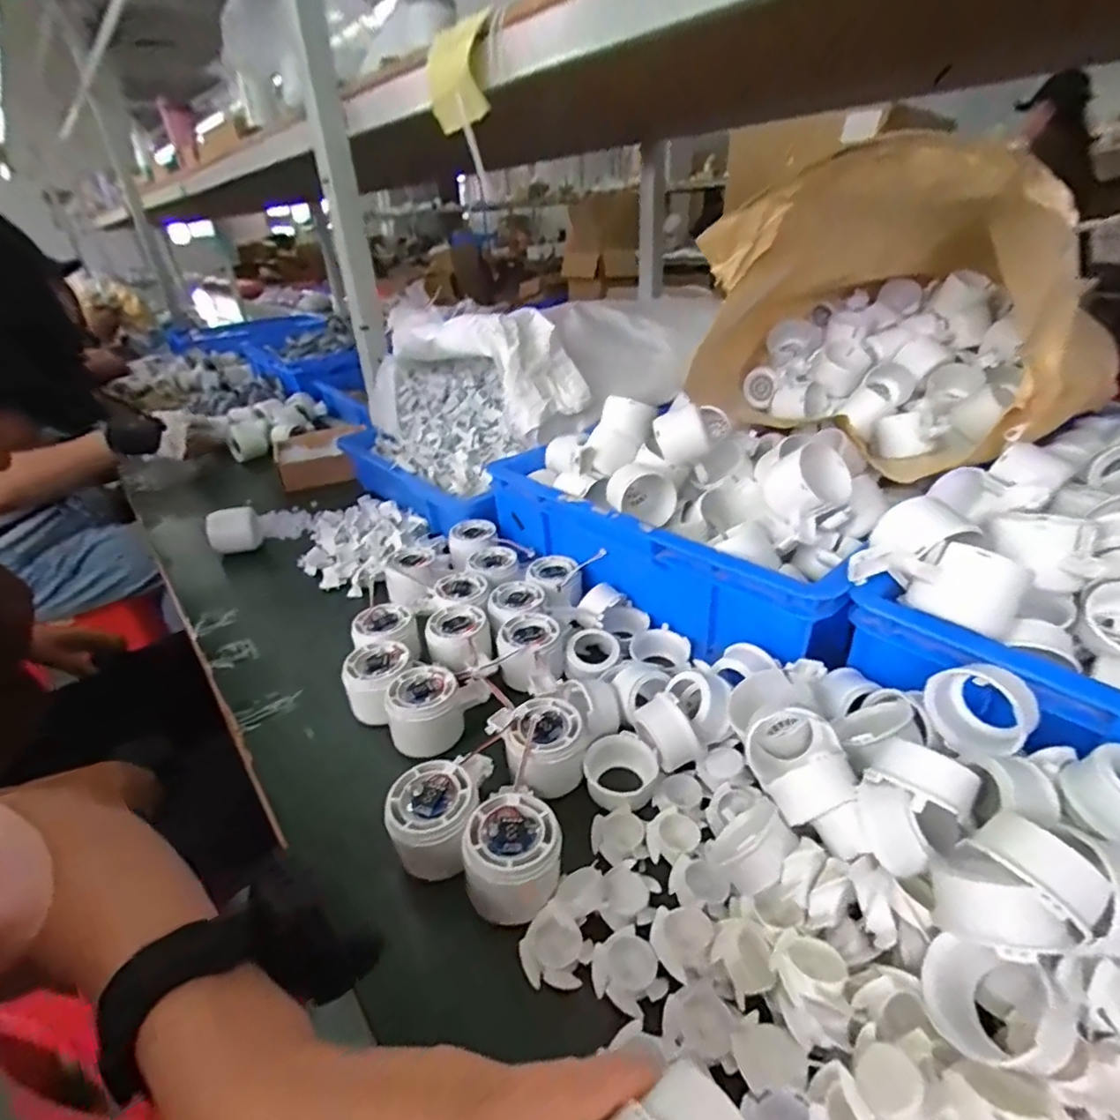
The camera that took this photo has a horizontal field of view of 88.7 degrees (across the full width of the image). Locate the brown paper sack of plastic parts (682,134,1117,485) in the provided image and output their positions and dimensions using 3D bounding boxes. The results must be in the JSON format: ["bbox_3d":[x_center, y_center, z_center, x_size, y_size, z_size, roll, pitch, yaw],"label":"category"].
[{"bbox_3d":[0.402,-0.310,0.676,0.359,0.277,0.441,20,39,34],"label":"brown paper sack of plastic parts"}]

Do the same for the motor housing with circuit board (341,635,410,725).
[{"bbox_3d":[-0.155,0.106,0.492,0.055,0.042,0.065,-6,31,-2],"label":"motor housing with circuit board"}]

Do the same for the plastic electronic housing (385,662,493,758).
[{"bbox_3d":[-0.098,0.122,0.468,0.081,0.052,0.060,-12,32,-12],"label":"plastic electronic housing"}]

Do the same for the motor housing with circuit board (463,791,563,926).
[{"bbox_3d":[-0.029,0.183,0.351,0.060,0.044,0.063,-7,31,-4],"label":"motor housing with circuit board"}]

